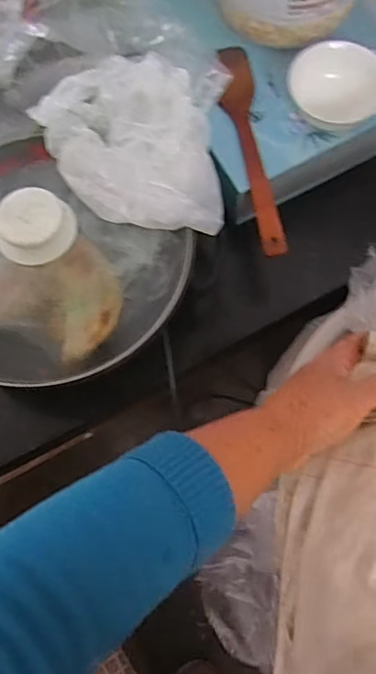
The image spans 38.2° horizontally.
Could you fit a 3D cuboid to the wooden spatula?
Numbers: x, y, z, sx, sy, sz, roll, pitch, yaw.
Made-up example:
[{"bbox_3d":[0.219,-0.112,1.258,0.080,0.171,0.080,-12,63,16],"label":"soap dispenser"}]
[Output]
[{"bbox_3d":[0.073,-0.228,0.643,0.045,0.012,0.281,-8,74,-1],"label":"wooden spatula"}]

